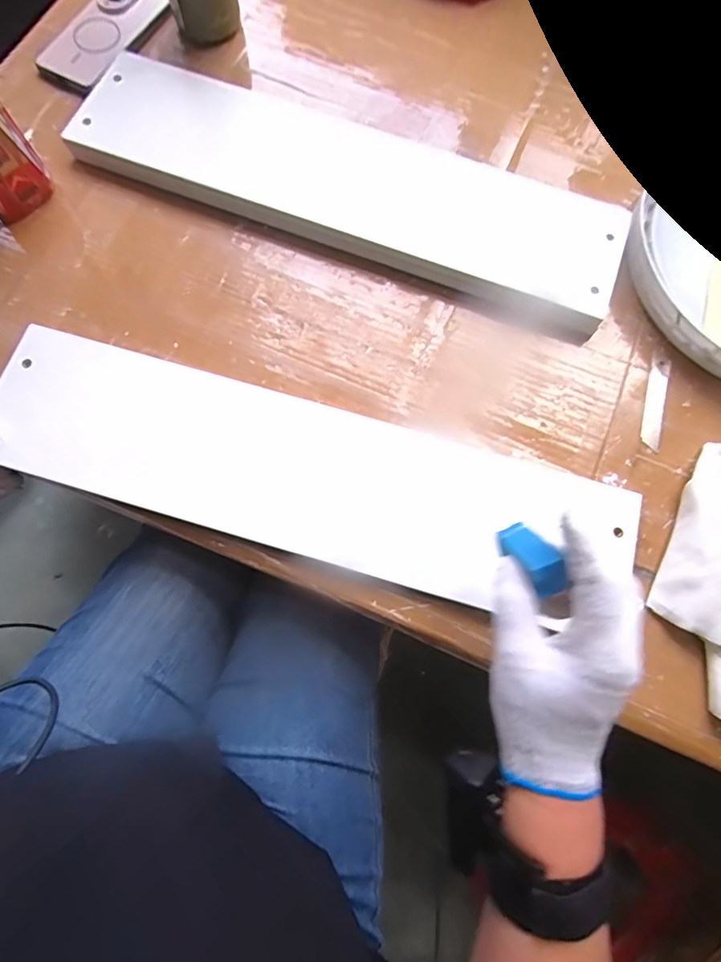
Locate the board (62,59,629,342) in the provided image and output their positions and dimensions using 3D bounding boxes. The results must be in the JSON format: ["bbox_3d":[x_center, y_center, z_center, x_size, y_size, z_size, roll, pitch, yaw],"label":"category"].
[{"bbox_3d":[-0.007,-0.309,0.474,0.545,0.026,0.165,22,76,4],"label":"board"}]

